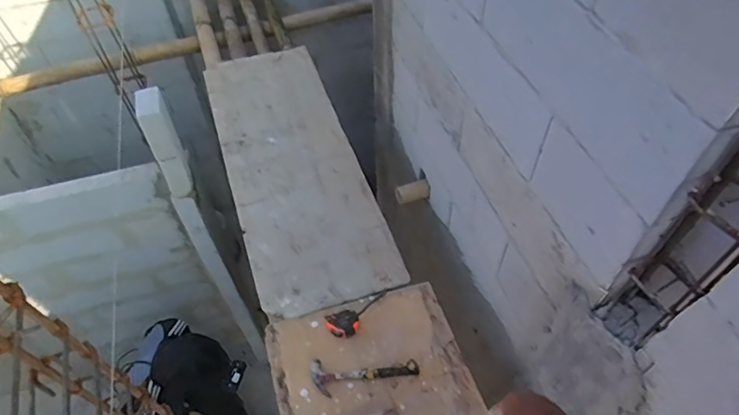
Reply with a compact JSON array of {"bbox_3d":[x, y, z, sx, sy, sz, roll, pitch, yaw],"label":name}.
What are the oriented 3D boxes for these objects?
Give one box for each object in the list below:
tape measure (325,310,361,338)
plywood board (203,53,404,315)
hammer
[{"bbox_3d":[-0.068,0.309,1.341,0.085,0.033,0.068,-18,54,-11],"label":"tape measure"},{"bbox_3d":[-0.274,-0.182,1.783,0.438,0.031,1.169,-16,54,-10],"label":"plywood board"},{"bbox_3d":[-0.012,0.426,1.263,0.266,0.028,0.086,0,53,2],"label":"hammer"}]

